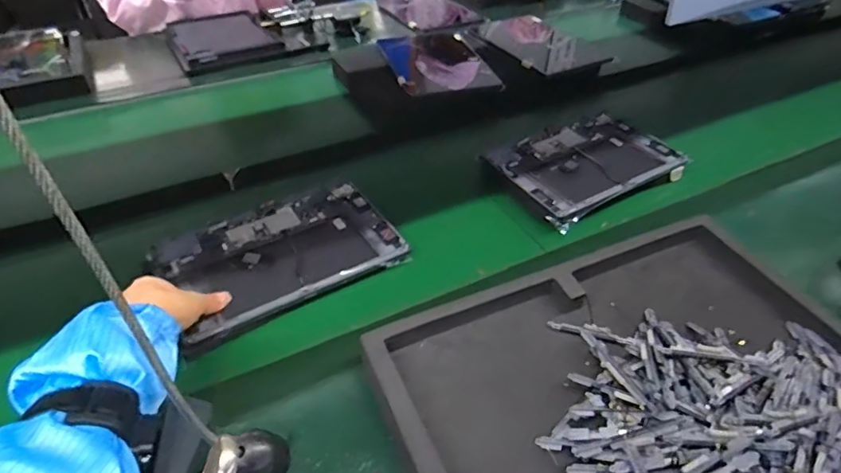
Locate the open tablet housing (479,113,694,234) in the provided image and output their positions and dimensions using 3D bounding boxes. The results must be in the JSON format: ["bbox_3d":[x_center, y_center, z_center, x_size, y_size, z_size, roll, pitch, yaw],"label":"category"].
[{"bbox_3d":[0.234,-0.099,0.711,0.250,0.035,0.167,-24,46,-24],"label":"open tablet housing"}]

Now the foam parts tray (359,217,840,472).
[{"bbox_3d":[0.211,0.133,0.433,0.453,0.044,0.293,-16,44,-17],"label":"foam parts tray"}]

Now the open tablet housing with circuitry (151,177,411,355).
[{"bbox_3d":[-0.159,0.019,0.576,0.251,0.018,0.166,-24,46,-24],"label":"open tablet housing with circuitry"}]

